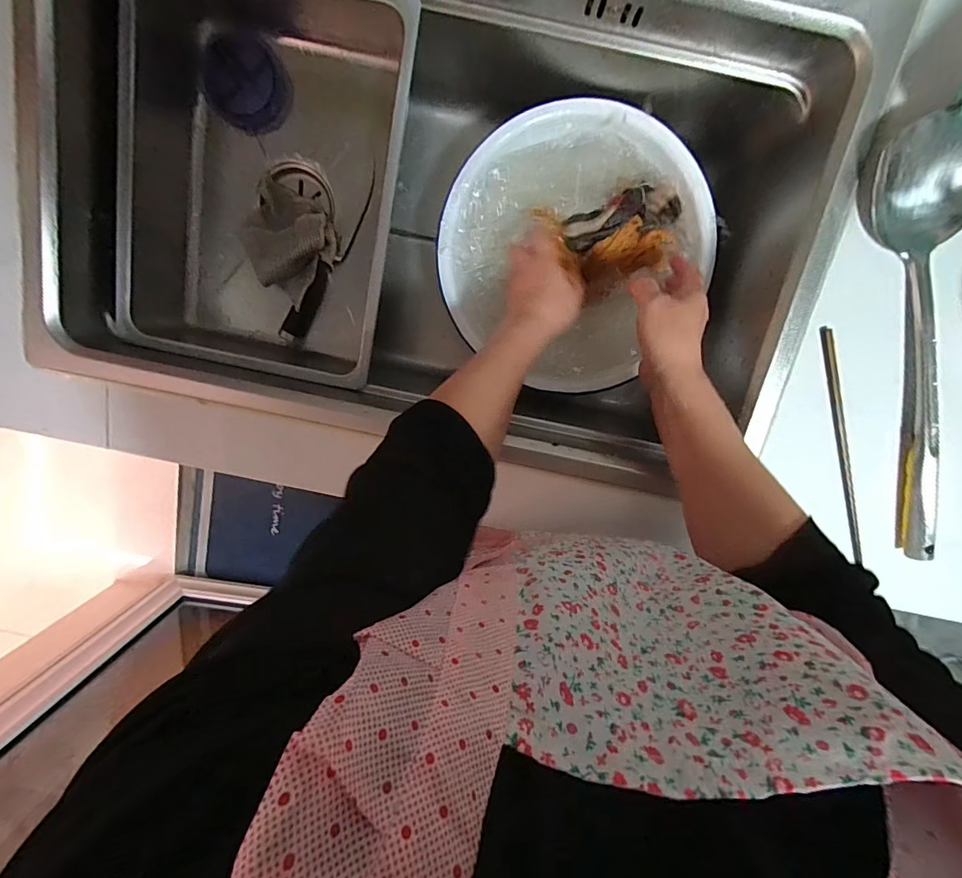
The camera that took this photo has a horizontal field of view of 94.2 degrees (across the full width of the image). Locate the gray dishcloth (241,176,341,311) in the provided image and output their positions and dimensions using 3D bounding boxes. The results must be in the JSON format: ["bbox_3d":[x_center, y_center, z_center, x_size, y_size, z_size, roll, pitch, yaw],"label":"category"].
[{"bbox_3d":[-0.224,-0.227,0.504,0.121,0.032,0.103,39,95,2],"label":"gray dishcloth"}]

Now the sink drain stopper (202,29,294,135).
[{"bbox_3d":[-0.252,-0.379,0.476,0.092,0.024,0.082,29,95,3],"label":"sink drain stopper"}]

